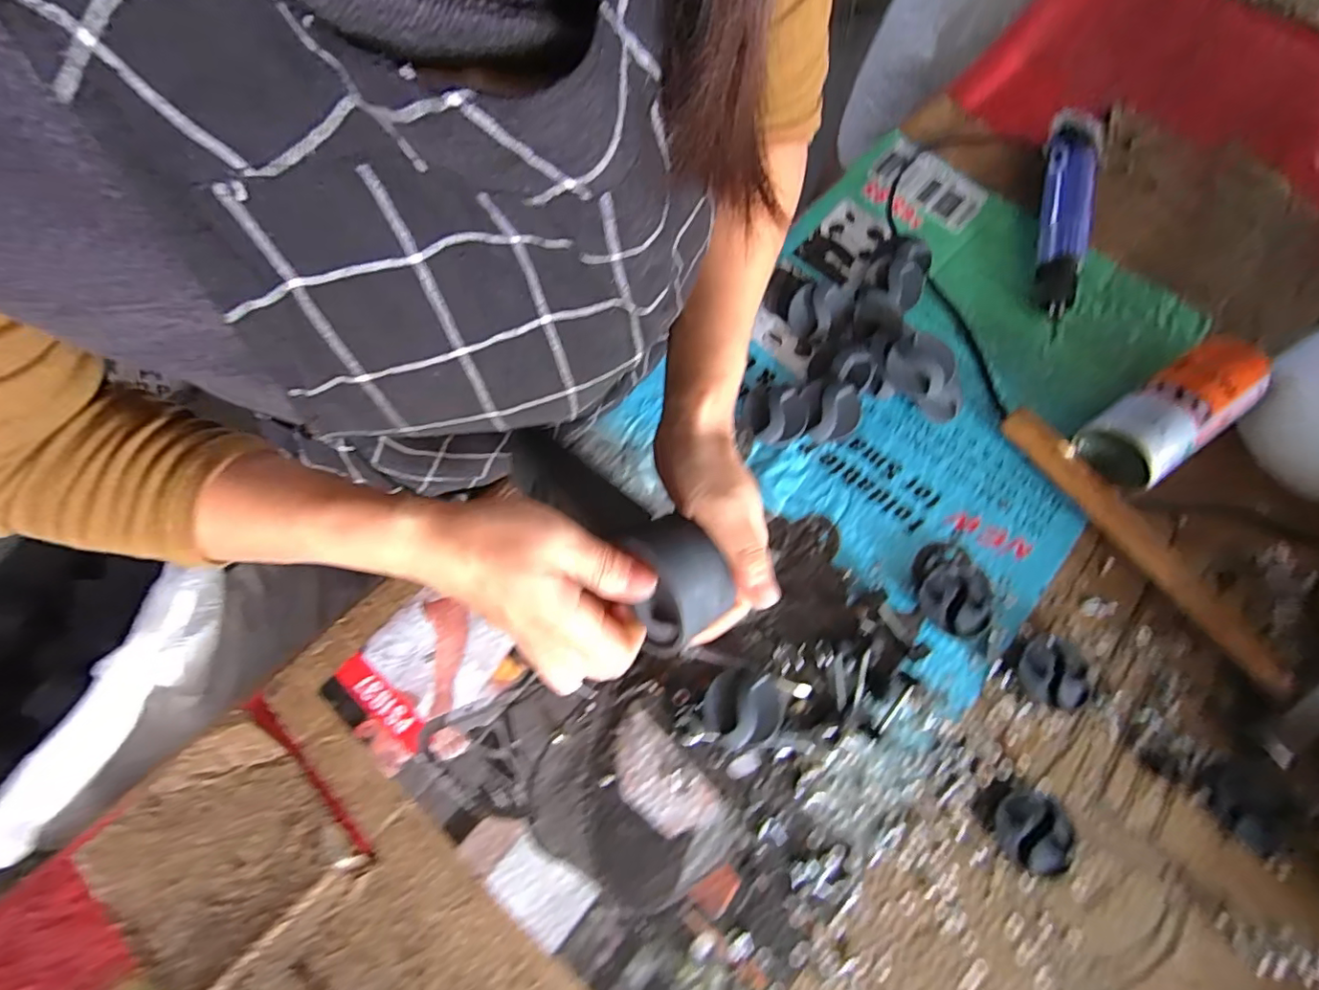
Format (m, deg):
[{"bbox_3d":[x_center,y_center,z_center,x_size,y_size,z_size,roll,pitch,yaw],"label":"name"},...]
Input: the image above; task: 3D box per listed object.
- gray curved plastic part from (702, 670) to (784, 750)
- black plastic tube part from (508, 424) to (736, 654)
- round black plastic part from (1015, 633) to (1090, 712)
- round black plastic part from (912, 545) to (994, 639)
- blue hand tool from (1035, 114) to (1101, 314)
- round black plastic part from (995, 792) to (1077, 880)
[{"bbox_3d":[0.062,0.157,0.421,0.058,0.025,0.052,-10,72,-5],"label":"gray curved plastic part"},{"bbox_3d":[-0.026,0.015,0.322,0.063,0.039,0.155,-43,56,-14],"label":"black plastic tube part"},{"bbox_3d":[0.308,0.137,0.443,0.058,0.022,0.051,30,73,9],"label":"round black plastic part"},{"bbox_3d":[0.237,0.075,0.461,0.061,0.020,0.074,-8,72,-4],"label":"round black plastic part"},{"bbox_3d":[0.411,-0.283,0.582,0.055,0.042,0.244,17,72,5],"label":"blue hand tool"},{"bbox_3d":[0.267,0.242,0.407,0.050,0.020,0.054,0,71,-1],"label":"round black plastic part"}]

